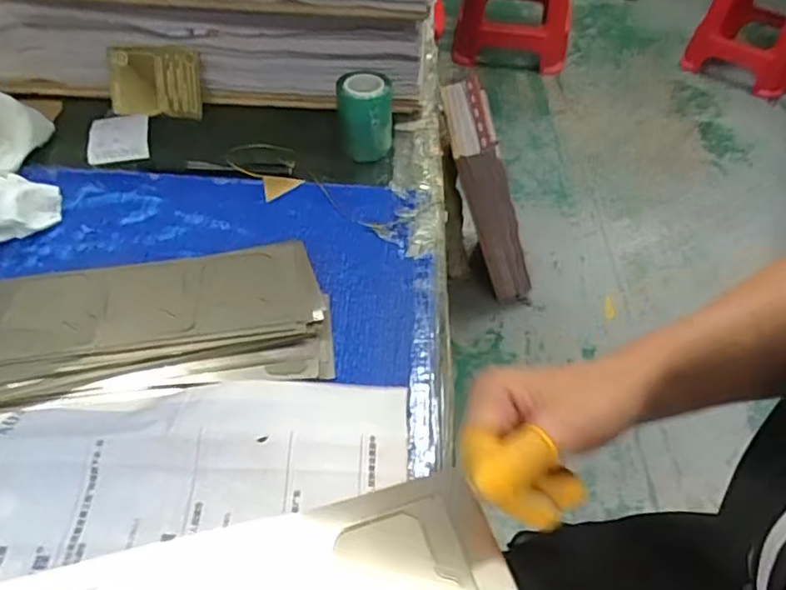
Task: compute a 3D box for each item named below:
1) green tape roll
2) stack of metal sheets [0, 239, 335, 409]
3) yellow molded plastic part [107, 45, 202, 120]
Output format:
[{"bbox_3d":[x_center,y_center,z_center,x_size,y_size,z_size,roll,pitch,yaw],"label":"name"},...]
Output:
[{"bbox_3d":[-0.025,-0.167,0.540,0.049,0.064,0.058,-1,49,-2],"label":"green tape roll"},{"bbox_3d":[-0.192,0.017,0.405,0.288,0.021,0.113,-6,50,-7],"label":"stack of metal sheets"},{"bbox_3d":[-0.232,-0.208,0.577,0.089,0.065,0.010,4,30,-1],"label":"yellow molded plastic part"}]

